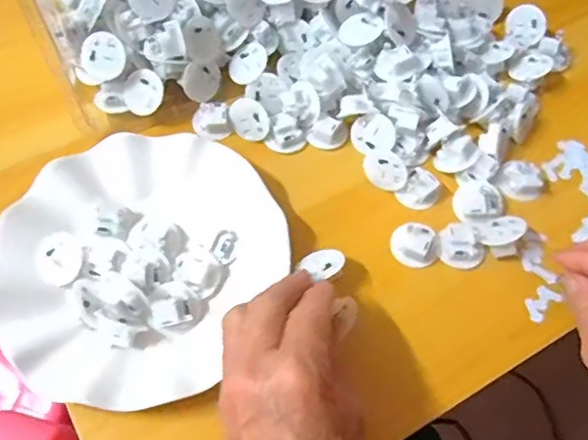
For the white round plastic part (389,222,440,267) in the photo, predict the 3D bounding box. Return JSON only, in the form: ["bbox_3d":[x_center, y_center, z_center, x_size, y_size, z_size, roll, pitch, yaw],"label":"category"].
[{"bbox_3d":[0.083,0.016,0.410,0.031,0.018,0.028,-18,64,-12],"label":"white round plastic part"}]

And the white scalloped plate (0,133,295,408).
[{"bbox_3d":[-0.102,0.023,0.390,0.165,0.025,0.181,1,62,-2],"label":"white scalloped plate"}]

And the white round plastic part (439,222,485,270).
[{"bbox_3d":[0.113,0.017,0.411,0.027,0.015,0.030,-15,64,-10],"label":"white round plastic part"}]

